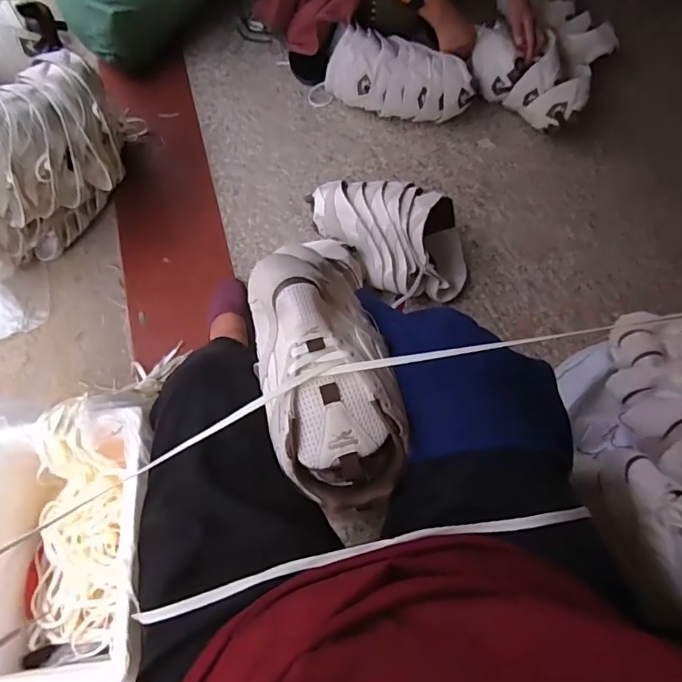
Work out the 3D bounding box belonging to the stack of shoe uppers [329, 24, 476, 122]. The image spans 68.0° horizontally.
[{"bbox_3d":[0.136,-0.585,1.142,0.319,0.143,0.136,20,66,9],"label":"stack of shoe uppers"}]

